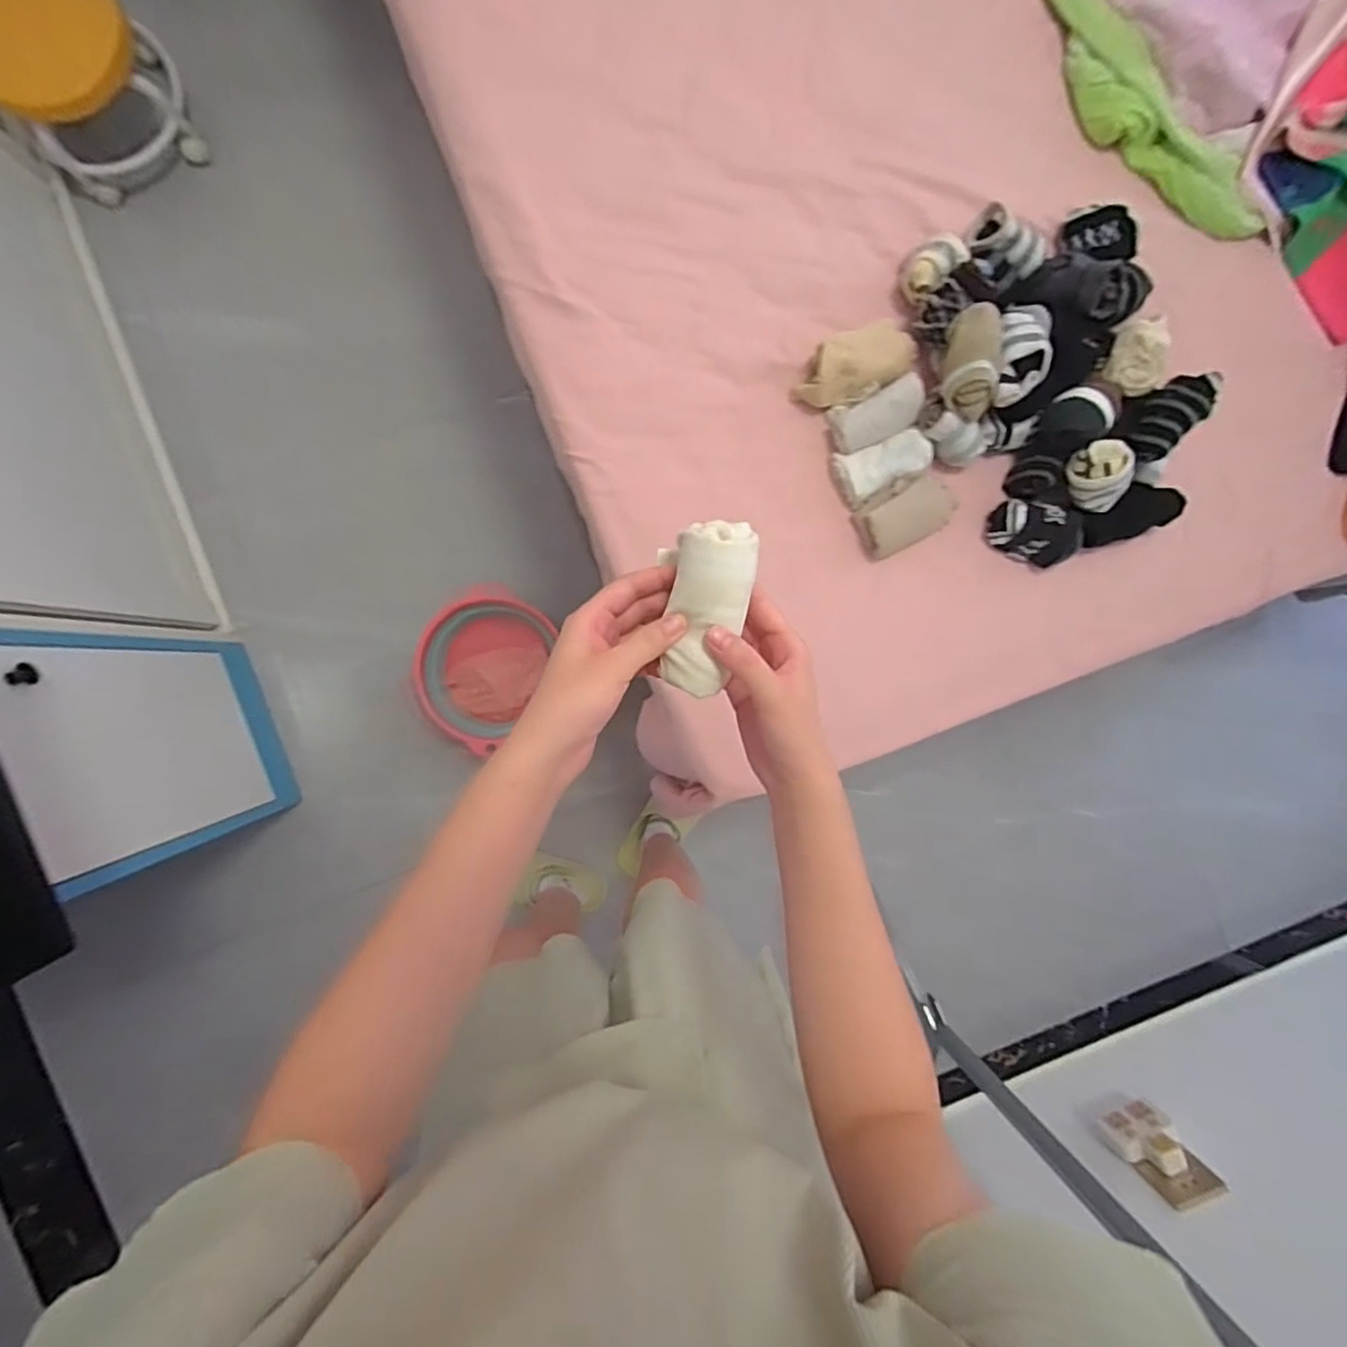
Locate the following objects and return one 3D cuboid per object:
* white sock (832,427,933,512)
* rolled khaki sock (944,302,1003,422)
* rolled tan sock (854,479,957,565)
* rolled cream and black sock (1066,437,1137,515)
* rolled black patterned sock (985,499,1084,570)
[{"bbox_3d":[0.235,-0.231,0.721,0.106,0.031,0.062,-26,93,-4],"label":"white sock"},{"bbox_3d":[0.310,-0.325,0.663,0.051,0.043,0.106,9,90,-4],"label":"rolled khaki sock"},{"bbox_3d":[0.262,-0.176,0.729,0.109,0.029,0.058,-29,93,-4],"label":"rolled tan sock"},{"bbox_3d":[0.461,-0.212,0.691,0.058,0.049,0.073,-26,93,-4],"label":"rolled cream and black sock"},{"bbox_3d":[0.408,-0.161,0.727,0.093,0.057,0.062,25,89,-4],"label":"rolled black patterned sock"}]

